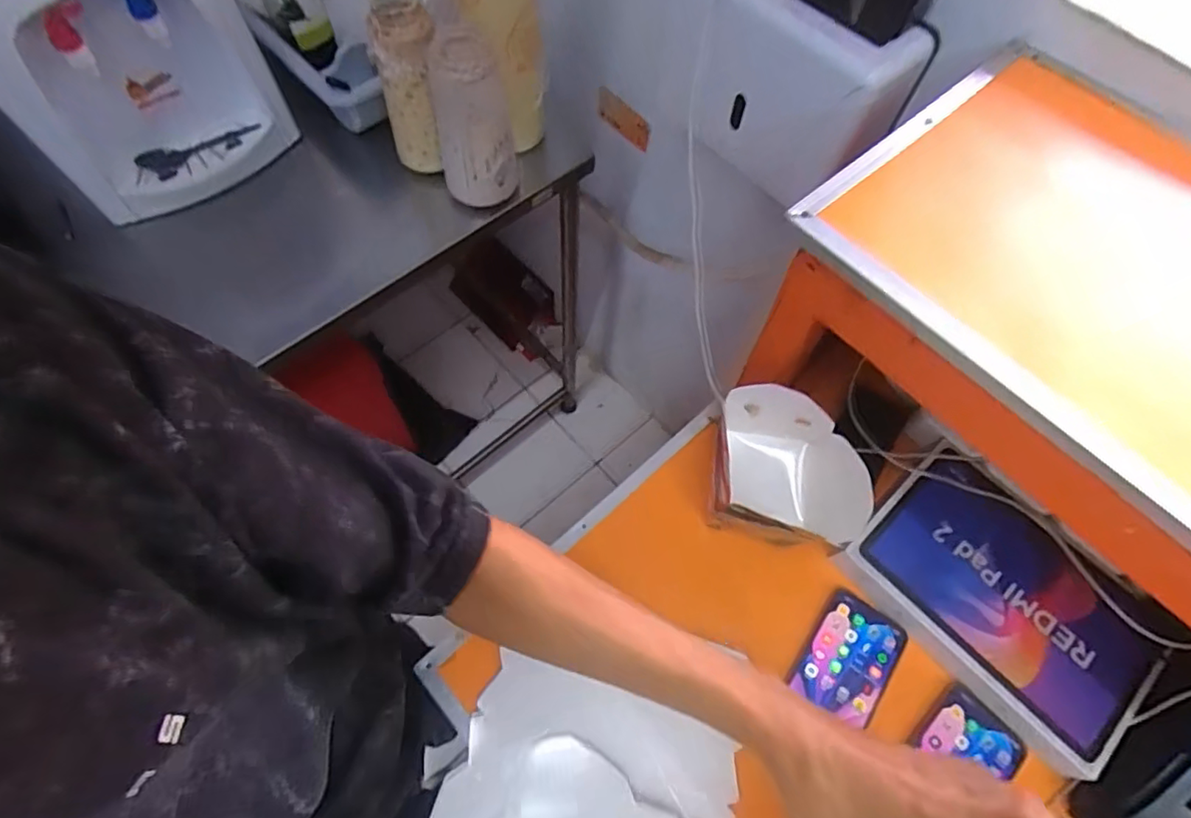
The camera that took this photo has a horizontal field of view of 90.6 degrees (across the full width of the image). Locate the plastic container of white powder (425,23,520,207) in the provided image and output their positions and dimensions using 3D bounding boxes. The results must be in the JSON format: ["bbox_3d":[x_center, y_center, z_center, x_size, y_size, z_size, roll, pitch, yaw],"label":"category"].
[{"bbox_3d":[-0.148,-0.344,0.721,0.096,0.197,0.081,-11,65,-8],"label":"plastic container of white powder"}]

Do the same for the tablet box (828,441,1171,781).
[{"bbox_3d":[0.391,0.184,0.565,0.172,0.035,0.265,-37,71,-18],"label":"tablet box"}]

